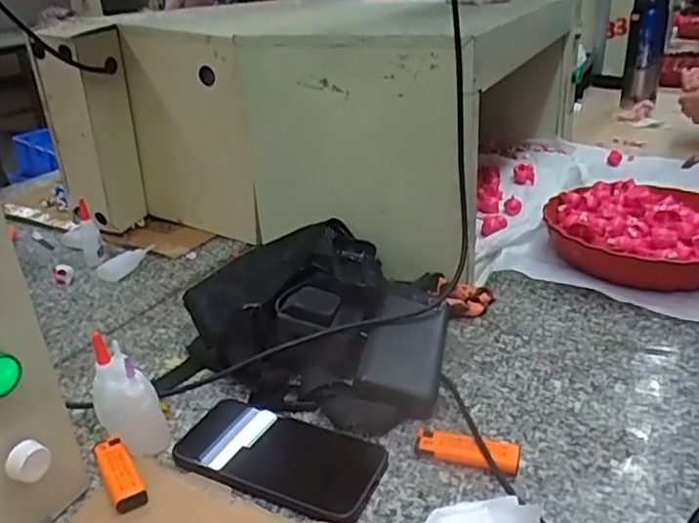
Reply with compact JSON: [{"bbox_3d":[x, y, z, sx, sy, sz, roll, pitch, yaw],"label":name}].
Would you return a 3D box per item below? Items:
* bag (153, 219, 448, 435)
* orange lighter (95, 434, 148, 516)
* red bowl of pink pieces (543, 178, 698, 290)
[{"bbox_3d":[-0.032,0.048,0.643,0.260,0.063,0.251,6,28,12],"label":"bag"},{"bbox_3d":[-0.180,0.162,0.478,0.024,0.011,0.083,-17,32,-30],"label":"orange lighter"},{"bbox_3d":[0.374,-0.033,0.772,0.234,0.066,0.217,0,27,0],"label":"red bowl of pink pieces"}]

